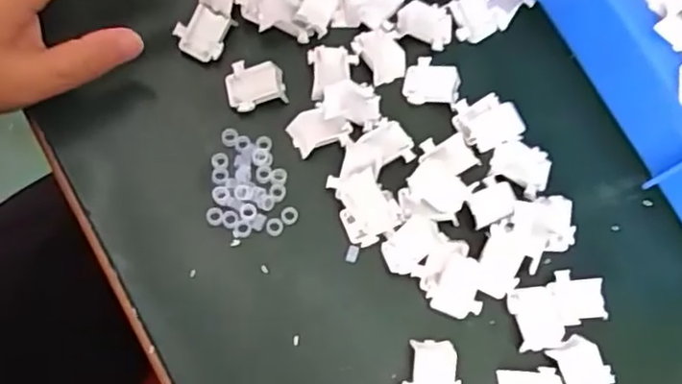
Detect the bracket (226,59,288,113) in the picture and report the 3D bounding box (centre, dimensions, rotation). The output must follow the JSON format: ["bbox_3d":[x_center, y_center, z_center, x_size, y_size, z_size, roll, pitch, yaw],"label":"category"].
[{"bbox_3d":[-0.050,-0.062,0.367,0.032,0.009,0.029,-10,74,-9],"label":"bracket"}]

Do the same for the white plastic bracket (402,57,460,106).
[{"bbox_3d":[0.054,-0.067,0.384,0.033,0.008,0.028,0,73,-6],"label":"white plastic bracket"}]

